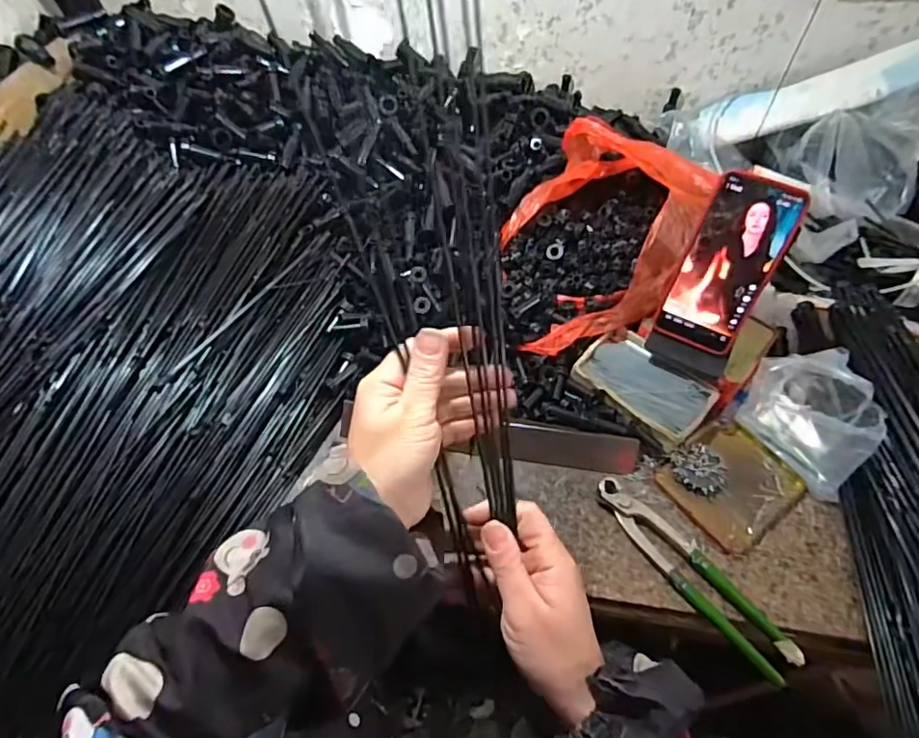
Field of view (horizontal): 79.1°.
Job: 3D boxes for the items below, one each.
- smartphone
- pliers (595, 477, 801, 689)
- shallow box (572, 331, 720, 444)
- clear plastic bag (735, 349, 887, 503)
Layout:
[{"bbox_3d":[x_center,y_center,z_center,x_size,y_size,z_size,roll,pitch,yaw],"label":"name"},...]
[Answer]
[{"bbox_3d":[0.251,-0.095,0.525,0.078,0.161,0.011,24,29,14],"label":"smartphone"},{"bbox_3d":[0.198,0.172,0.479,0.042,0.016,0.197,-33,62,-23],"label":"pliers"},{"bbox_3d":[0.189,0.016,0.571,0.129,0.016,0.085,36,60,21],"label":"shallow box"},{"bbox_3d":[0.342,0.036,0.537,0.109,0.078,0.120,31,59,18],"label":"clear plastic bag"}]

